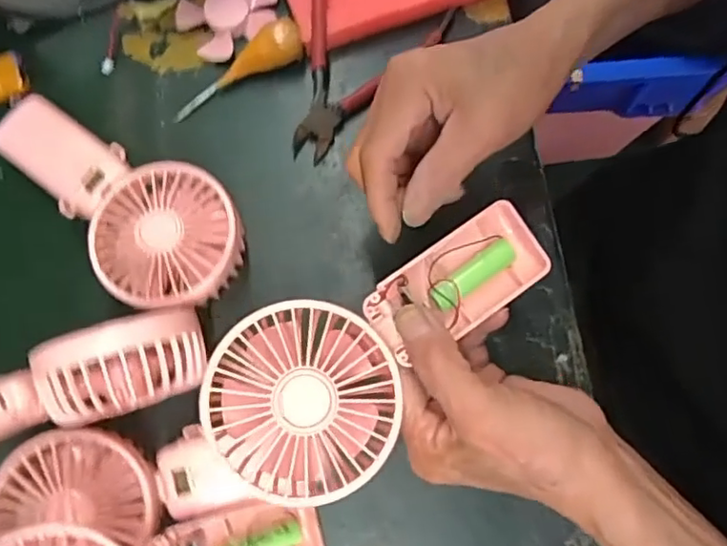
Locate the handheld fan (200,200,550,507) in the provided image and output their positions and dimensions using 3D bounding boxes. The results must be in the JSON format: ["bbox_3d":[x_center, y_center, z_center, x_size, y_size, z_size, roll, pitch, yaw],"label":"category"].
[{"bbox_3d":[0.011,0.032,0.289,0.184,0.029,0.081,-34,79,-21],"label":"handheld fan"}]

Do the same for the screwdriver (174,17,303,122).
[{"bbox_3d":[-0.090,-0.142,0.421,0.105,0.021,0.024,-32,79,7],"label":"screwdriver"}]

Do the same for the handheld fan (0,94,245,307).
[{"bbox_3d":[-0.156,-0.048,0.384,0.184,0.047,0.084,39,80,8],"label":"handheld fan"}]

